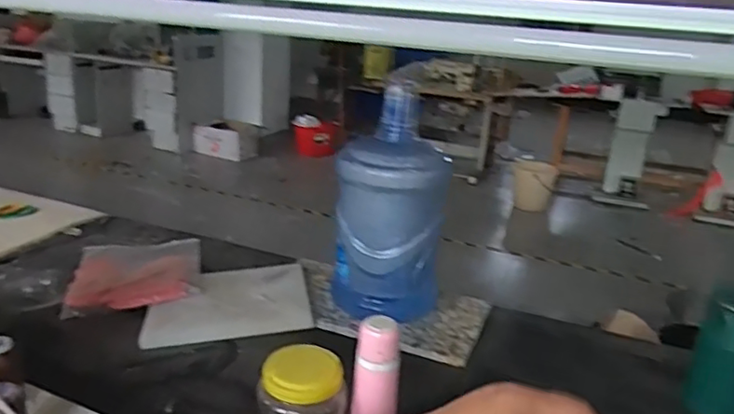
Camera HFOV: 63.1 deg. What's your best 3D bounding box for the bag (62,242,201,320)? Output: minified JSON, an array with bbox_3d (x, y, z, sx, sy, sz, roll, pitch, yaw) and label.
[{"bbox_3d":[-0.574,0.153,1.504,0.297,0.017,0.377,-2,20,-18],"label":"bag"}]

